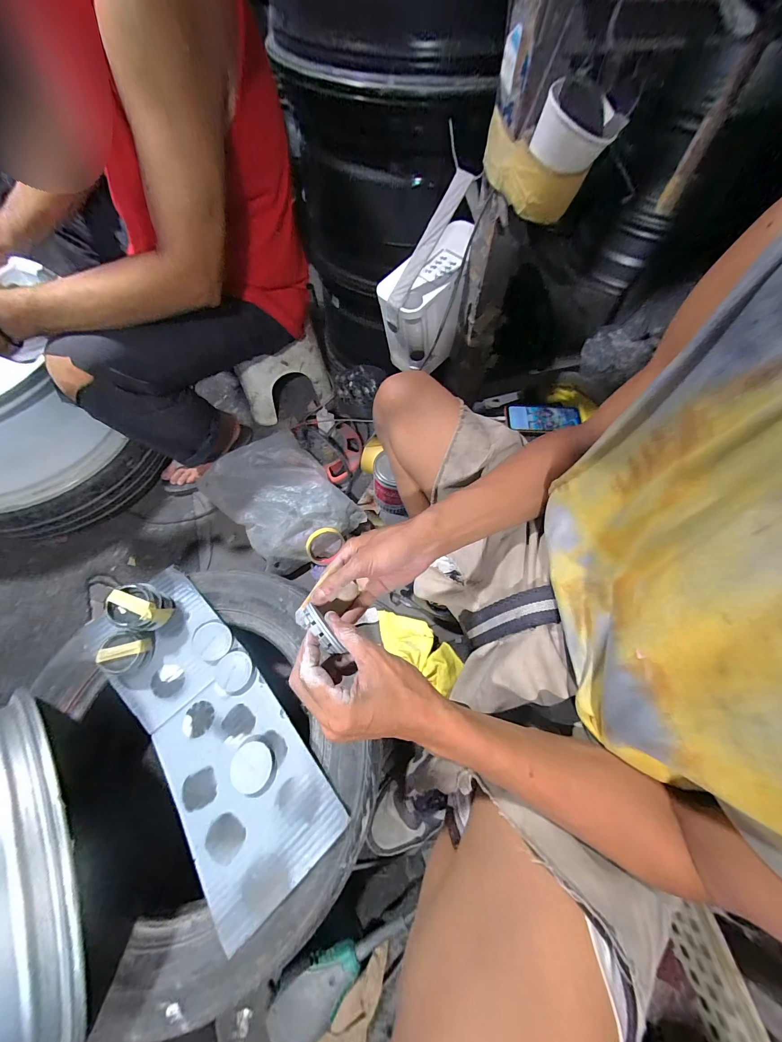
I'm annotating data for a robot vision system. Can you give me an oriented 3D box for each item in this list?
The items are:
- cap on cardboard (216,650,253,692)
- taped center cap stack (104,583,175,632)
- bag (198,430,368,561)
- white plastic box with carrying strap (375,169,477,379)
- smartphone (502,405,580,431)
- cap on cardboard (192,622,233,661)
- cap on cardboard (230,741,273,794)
[{"bbox_3d":[-0.251,0.239,0.536,0.056,0.014,0.058,1,63,-1],"label":"cap on cardboard"},{"bbox_3d":[-0.379,0.135,0.516,0.063,0.076,0.064,14,64,5],"label":"taped center cap stack"},{"bbox_3d":[-0.249,-0.047,0.779,0.304,0.151,0.228,40,69,16],"label":"bag"},{"bbox_3d":[0.085,-0.406,0.597,0.183,0.285,0.100,9,39,-43],"label":"white plastic box with carrying strap"},{"bbox_3d":[0.335,-0.226,0.740,0.157,0.015,0.079,-2,64,-3],"label":"smartphone"},{"bbox_3d":[-0.292,0.196,0.551,0.059,0.012,0.059,2,75,-7],"label":"cap on cardboard"},{"bbox_3d":[-0.194,0.344,0.472,0.057,0.026,0.056,1,62,-1],"label":"cap on cardboard"}]

